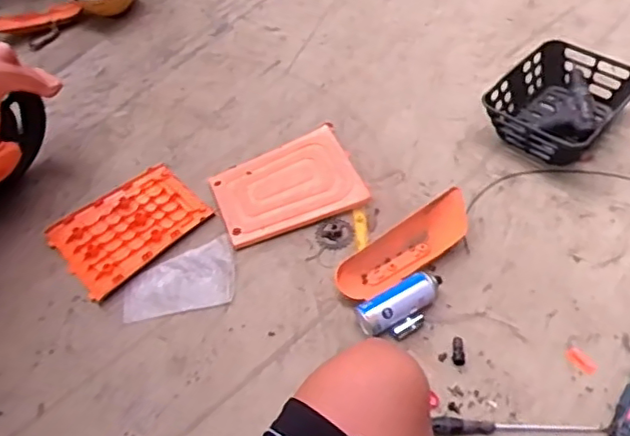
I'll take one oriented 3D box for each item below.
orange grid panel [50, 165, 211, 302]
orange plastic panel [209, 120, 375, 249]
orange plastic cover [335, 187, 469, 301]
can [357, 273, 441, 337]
[{"bbox_3d":[-0.403,0.015,1.305,0.219,0.020,0.316,35,55,24],"label":"orange grid panel"},{"bbox_3d":[-0.067,-0.083,1.373,0.322,0.026,0.240,-22,54,-6],"label":"orange plastic panel"},{"bbox_3d":[0.193,0.062,1.268,0.332,0.058,0.118,-32,54,-16],"label":"orange plastic cover"},{"bbox_3d":[0.164,0.160,1.148,0.183,0.062,0.070,-27,53,-12],"label":"can"}]

